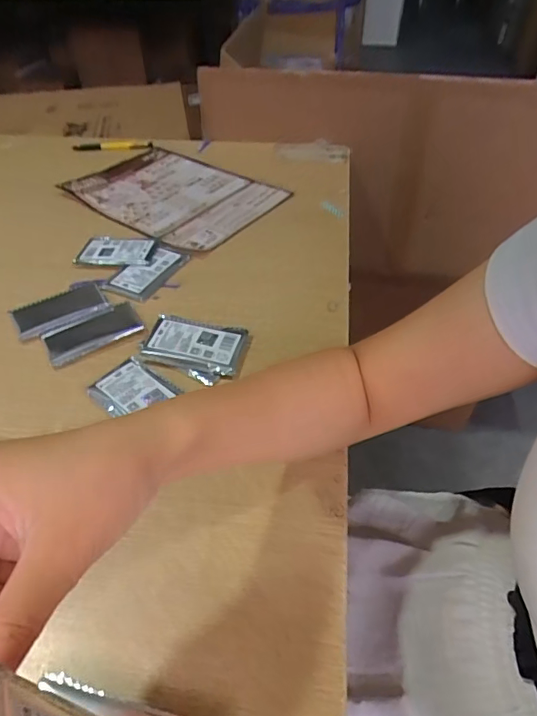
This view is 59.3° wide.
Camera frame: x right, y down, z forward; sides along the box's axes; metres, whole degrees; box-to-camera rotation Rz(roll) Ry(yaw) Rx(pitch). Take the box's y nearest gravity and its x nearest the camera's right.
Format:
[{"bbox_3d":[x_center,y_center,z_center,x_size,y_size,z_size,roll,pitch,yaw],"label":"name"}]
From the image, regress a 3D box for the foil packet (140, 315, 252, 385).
[{"bbox_3d":[-0.072,-0.010,0.463,0.097,0.015,0.069,11,46,10],"label":"foil packet"}]

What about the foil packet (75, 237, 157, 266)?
[{"bbox_3d":[-0.190,-0.133,0.585,0.094,0.008,0.050,4,54,6],"label":"foil packet"}]

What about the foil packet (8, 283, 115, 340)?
[{"bbox_3d":[-0.226,-0.052,0.513,0.094,0.015,0.060,-25,50,-23],"label":"foil packet"}]

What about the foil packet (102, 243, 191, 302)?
[{"bbox_3d":[-0.141,-0.106,0.561,0.058,0.010,0.101,22,49,21],"label":"foil packet"}]

